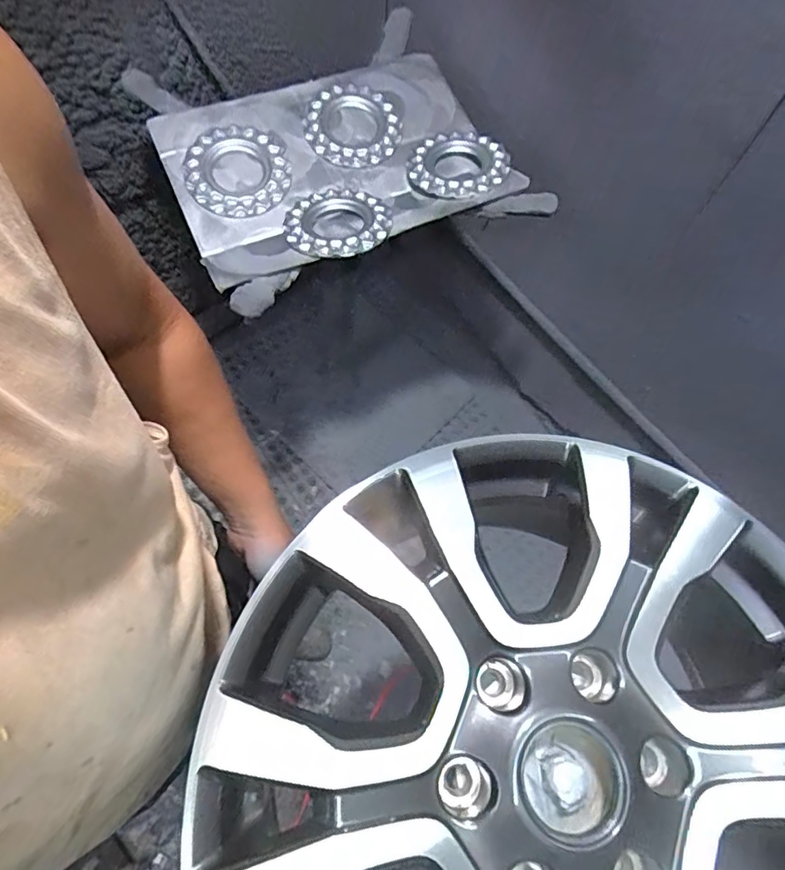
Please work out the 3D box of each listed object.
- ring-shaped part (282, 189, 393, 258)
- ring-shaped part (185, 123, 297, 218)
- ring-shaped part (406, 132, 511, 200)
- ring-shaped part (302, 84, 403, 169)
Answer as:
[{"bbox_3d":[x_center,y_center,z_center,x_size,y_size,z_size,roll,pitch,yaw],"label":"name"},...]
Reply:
[{"bbox_3d":[-0.083,-0.333,0.830,0.161,0.029,0.162,-1,63,3],"label":"ring-shaped part"},{"bbox_3d":[-0.250,-0.425,0.866,0.162,0.017,0.167,2,75,-7],"label":"ring-shaped part"},{"bbox_3d":[0.109,-0.451,0.894,0.156,0.027,0.163,-1,63,3],"label":"ring-shaped part"},{"bbox_3d":[-0.065,-0.532,0.923,0.162,0.017,0.161,2,75,-7],"label":"ring-shaped part"}]

